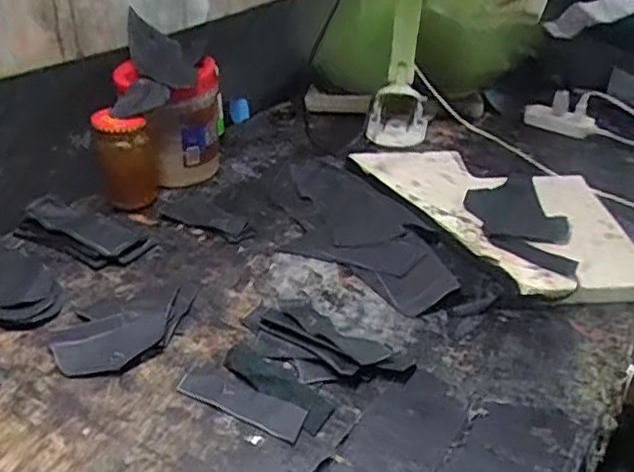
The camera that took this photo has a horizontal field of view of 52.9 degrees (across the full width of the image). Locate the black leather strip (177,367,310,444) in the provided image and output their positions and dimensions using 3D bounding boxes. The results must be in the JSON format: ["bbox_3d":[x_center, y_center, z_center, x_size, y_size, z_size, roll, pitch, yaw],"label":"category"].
[{"bbox_3d":[-0.060,0.130,0.506,0.111,0.006,0.030,18,37,25],"label":"black leather strip"}]

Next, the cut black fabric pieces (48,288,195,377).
[{"bbox_3d":[-0.167,0.088,0.559,0.119,0.018,0.063,-16,37,-23],"label":"cut black fabric pieces"}]

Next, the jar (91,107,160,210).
[{"bbox_3d":[-0.221,-0.089,0.749,0.061,0.110,0.061,-7,34,-11],"label":"jar"}]

